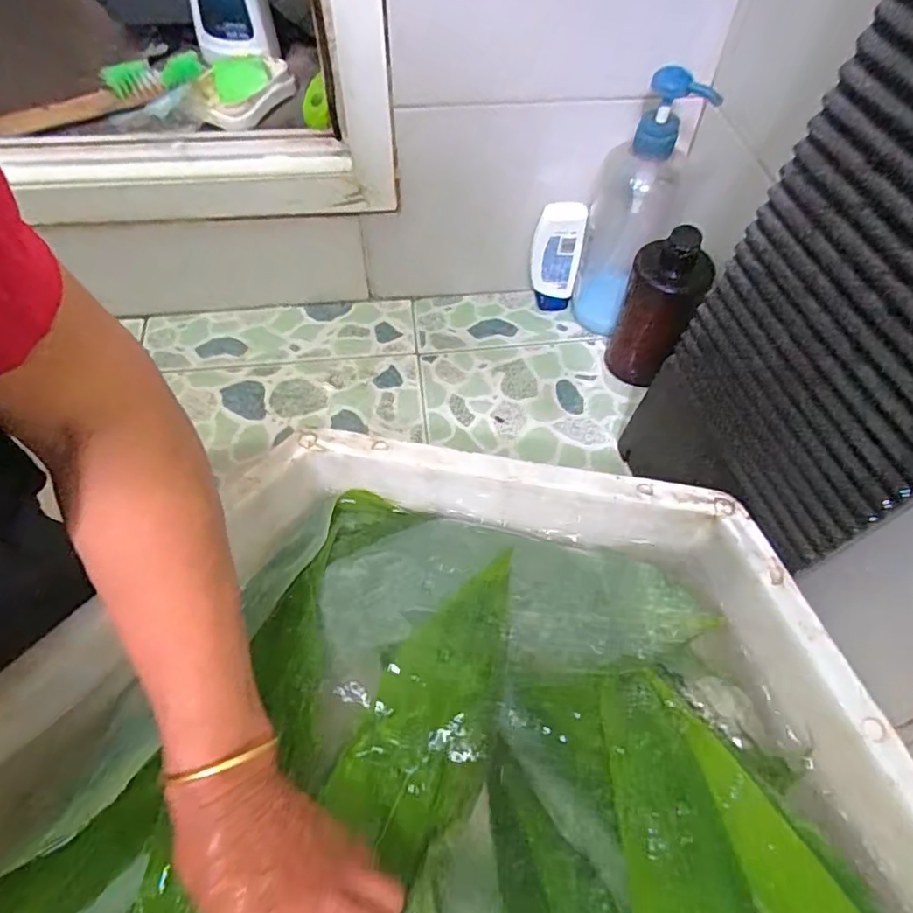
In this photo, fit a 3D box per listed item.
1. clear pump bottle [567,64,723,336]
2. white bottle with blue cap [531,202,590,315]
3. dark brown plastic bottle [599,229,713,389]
[{"bbox_3d":[0.167,-0.227,0.582,0.077,0.256,0.060,15,59,9],"label":"clear pump bottle"},{"bbox_3d":[0.106,-0.212,0.642,0.049,0.125,0.026,7,58,5],"label":"white bottle with blue cap"},{"bbox_3d":[0.193,-0.141,0.581,0.068,0.160,0.061,20,60,12],"label":"dark brown plastic bottle"}]

